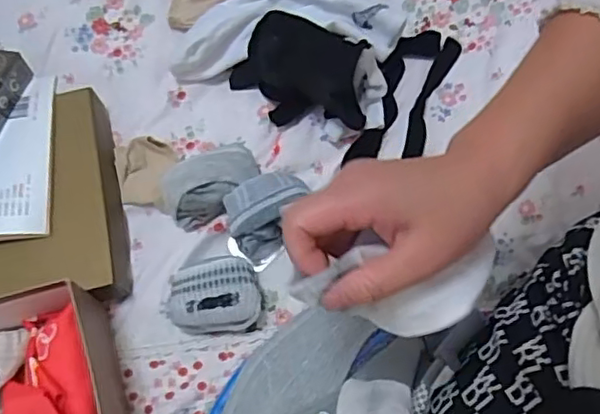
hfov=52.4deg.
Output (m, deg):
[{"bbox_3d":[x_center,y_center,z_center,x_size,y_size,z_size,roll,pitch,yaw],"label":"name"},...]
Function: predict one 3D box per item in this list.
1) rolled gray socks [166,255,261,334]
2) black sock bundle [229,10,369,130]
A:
[{"bbox_3d":[-0.078,0.078,0.538,0.082,0.034,0.059,-8,70,-1],"label":"rolled gray socks"},{"bbox_3d":[0.002,-0.133,0.595,0.147,0.058,0.090,22,72,9],"label":"black sock bundle"}]

